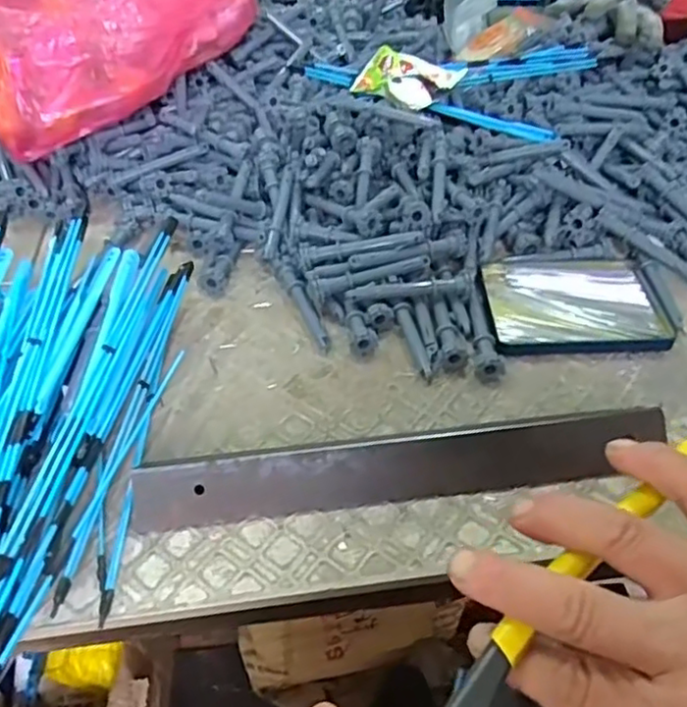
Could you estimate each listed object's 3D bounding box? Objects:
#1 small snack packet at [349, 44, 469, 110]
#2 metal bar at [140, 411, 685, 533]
[{"bbox_3d":[0.061,-0.261,0.629,0.089,0.031,0.070,24,50,21],"label":"small snack packet"},{"bbox_3d":[0.036,0.066,0.387,0.311,0.027,0.028,-5,46,-5],"label":"metal bar"}]

